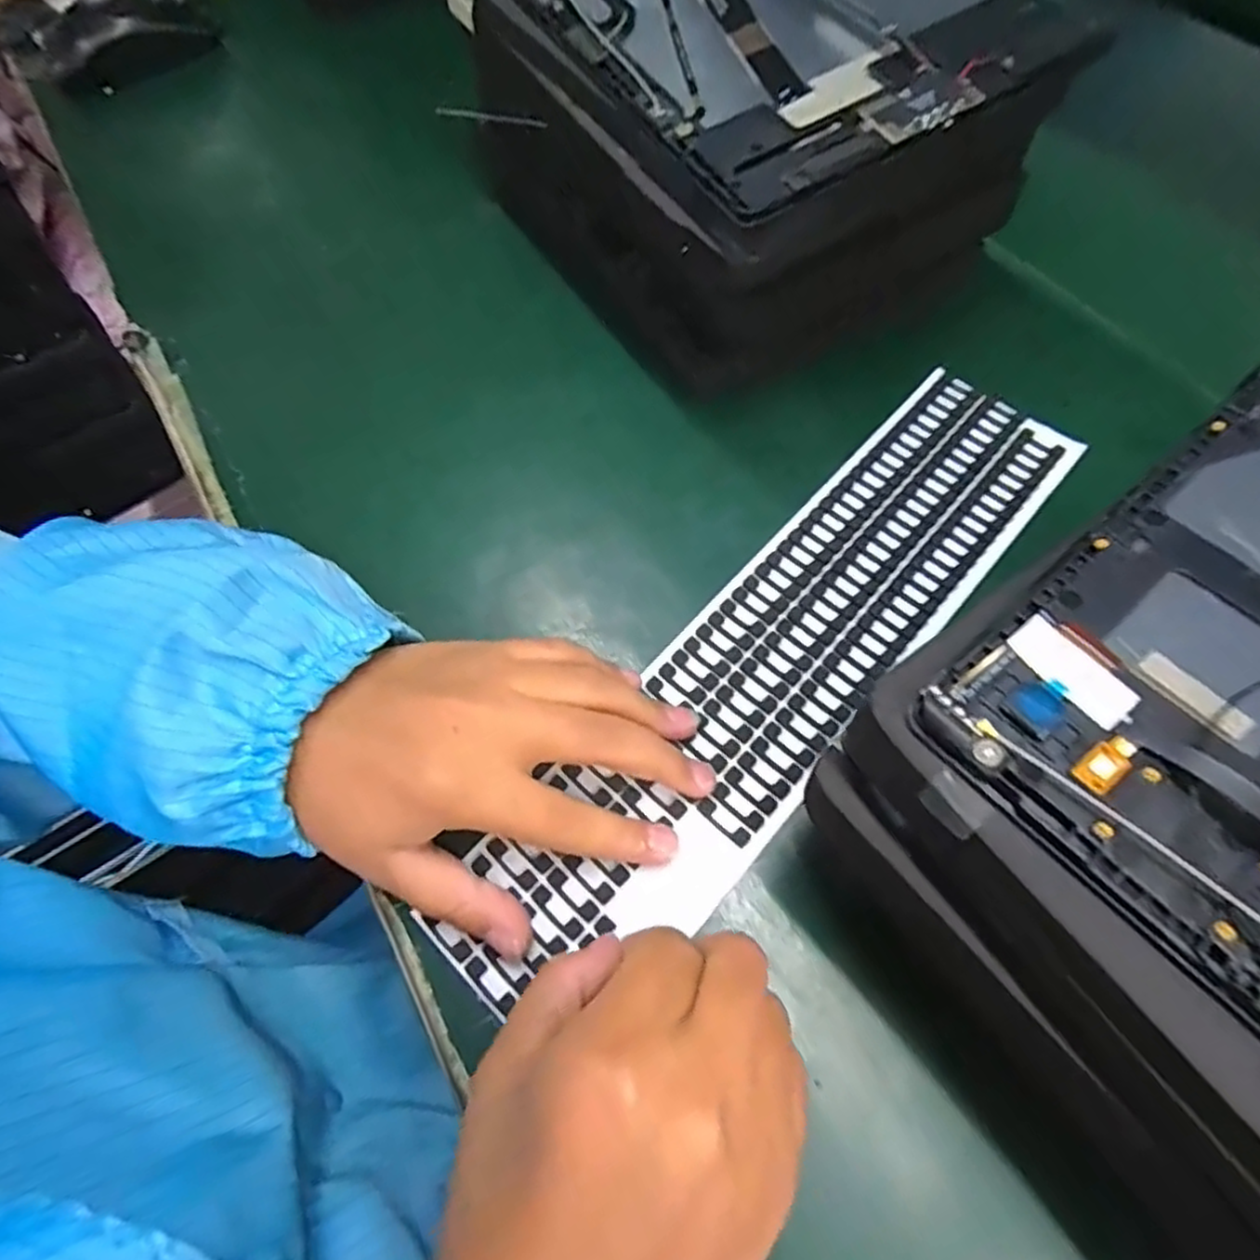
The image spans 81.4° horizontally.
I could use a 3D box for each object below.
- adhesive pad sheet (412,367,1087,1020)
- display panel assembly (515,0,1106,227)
[{"bbox_3d":[0.060,0.009,0.266,0.067,0.005,0.299,37,70,20],"label":"adhesive pad sheet"},{"bbox_3d":[0.046,-0.253,0.284,0.150,0.013,0.225,-30,68,-7],"label":"display panel assembly"}]

